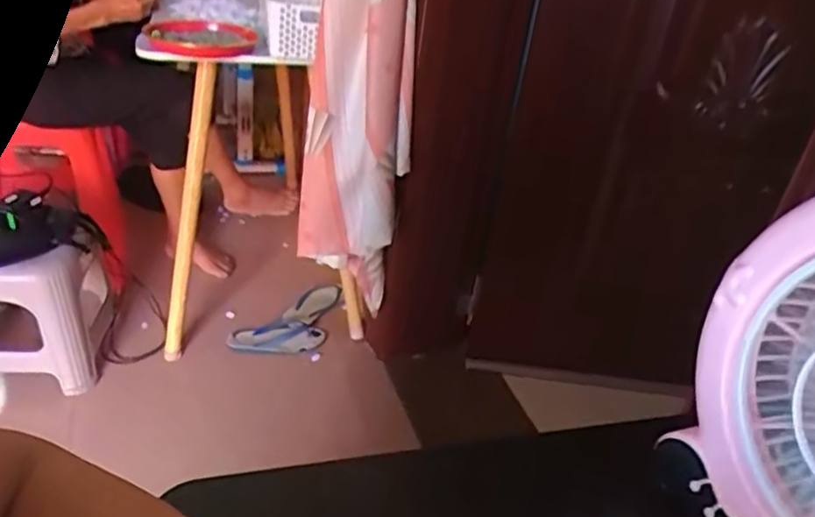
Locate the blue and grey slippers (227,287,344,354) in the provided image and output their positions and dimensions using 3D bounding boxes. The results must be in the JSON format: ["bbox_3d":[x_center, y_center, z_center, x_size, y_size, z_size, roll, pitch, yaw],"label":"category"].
[{"bbox_3d":[-0.272,0.163,1.724,0.148,0.063,0.351,28,37,29],"label":"blue and grey slippers"}]

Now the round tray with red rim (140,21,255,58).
[{"bbox_3d":[-0.408,-0.439,1.284,0.200,0.022,0.224,-3,33,-16],"label":"round tray with red rim"}]

